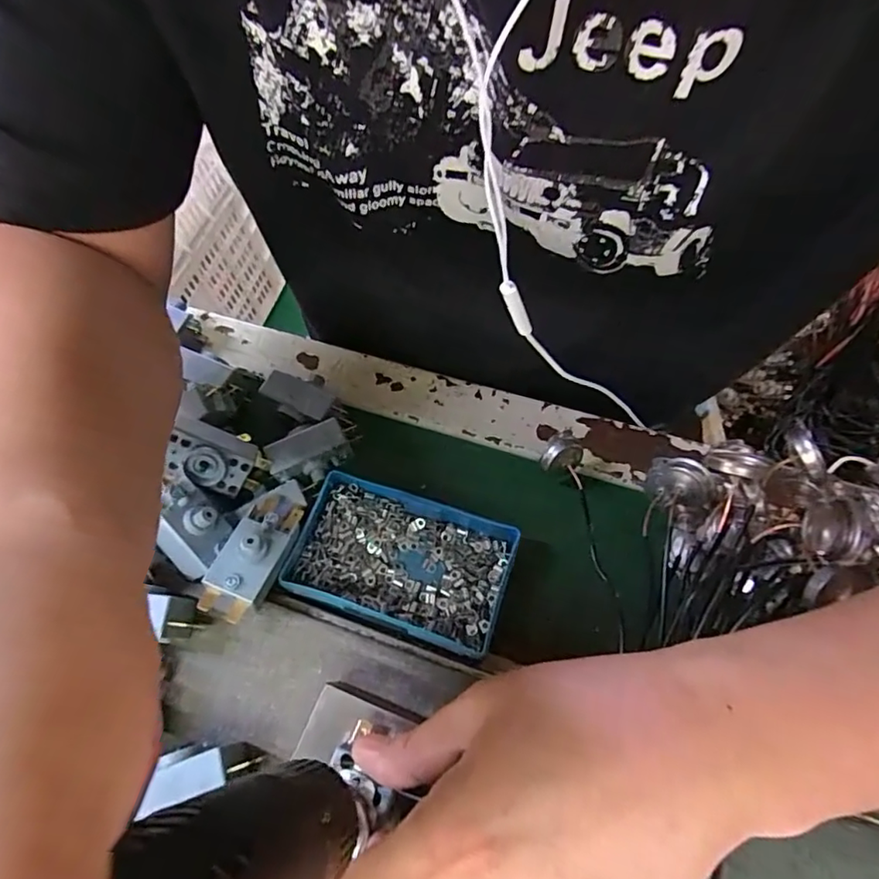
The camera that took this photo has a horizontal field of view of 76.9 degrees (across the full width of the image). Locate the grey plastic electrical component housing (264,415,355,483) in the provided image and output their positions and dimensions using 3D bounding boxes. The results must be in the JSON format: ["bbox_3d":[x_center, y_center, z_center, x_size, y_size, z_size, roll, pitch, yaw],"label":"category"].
[{"bbox_3d":[-0.078,0.008,0.331,0.046,0.014,0.028,-28,67,-9],"label":"grey plastic electrical component housing"}]

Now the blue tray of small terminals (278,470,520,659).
[{"bbox_3d":[-0.020,0.065,0.306,0.113,0.020,0.073,15,68,11],"label":"blue tray of small terminals"}]

